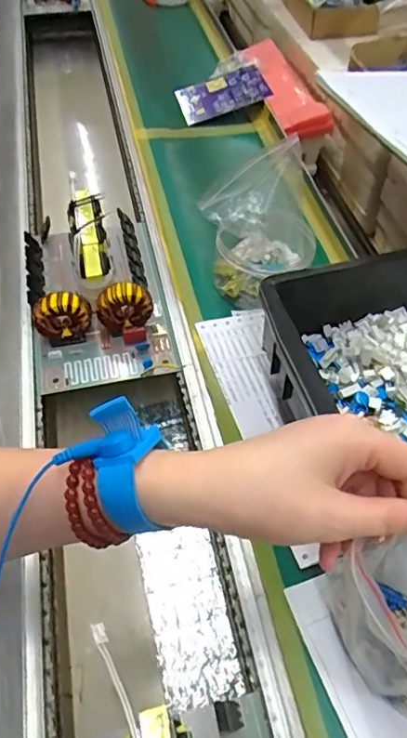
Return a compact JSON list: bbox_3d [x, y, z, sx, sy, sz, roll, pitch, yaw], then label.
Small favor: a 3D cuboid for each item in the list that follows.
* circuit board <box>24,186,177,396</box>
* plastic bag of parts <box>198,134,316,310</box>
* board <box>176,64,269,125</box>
[{"bbox_3d":[-0.111,-0.089,0.543,0.133,0.061,0.224,-11,55,-6],"label":"circuit board"},{"bbox_3d":[0.065,-0.137,0.520,0.112,0.116,0.078,-27,58,-17],"label":"plastic bag of parts"},{"bbox_3d":[0.027,-0.400,0.777,0.125,0.010,0.084,-20,63,-1],"label":"board"}]

